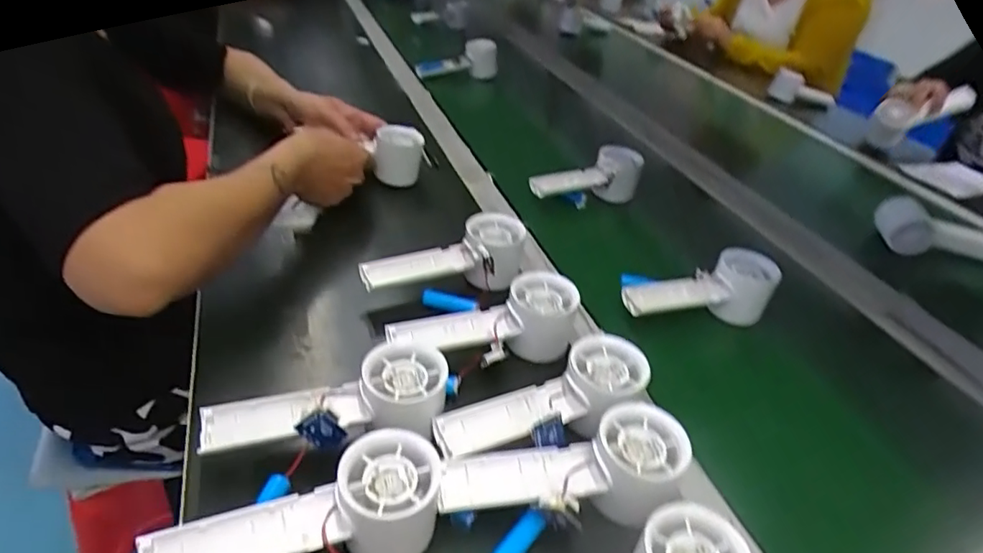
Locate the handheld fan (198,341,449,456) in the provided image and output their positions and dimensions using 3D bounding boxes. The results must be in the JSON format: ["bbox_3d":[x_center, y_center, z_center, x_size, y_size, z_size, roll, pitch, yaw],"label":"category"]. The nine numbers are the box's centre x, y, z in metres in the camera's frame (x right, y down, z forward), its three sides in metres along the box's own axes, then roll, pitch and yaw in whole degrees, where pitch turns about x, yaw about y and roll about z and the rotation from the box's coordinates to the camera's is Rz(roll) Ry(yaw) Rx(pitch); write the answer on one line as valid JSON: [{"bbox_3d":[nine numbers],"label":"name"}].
[{"bbox_3d":[-0.108,0.086,0.382,0.160,0.042,0.064,-13,39,-6],"label":"handheld fan"}]

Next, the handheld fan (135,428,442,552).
[{"bbox_3d":[-0.104,0.140,0.312,0.156,0.049,0.055,-12,40,-25],"label":"handheld fan"}]

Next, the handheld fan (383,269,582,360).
[{"bbox_3d":[-0.008,0.039,0.479,0.154,0.065,0.053,-1,36,-11],"label":"handheld fan"}]

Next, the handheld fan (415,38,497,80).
[{"bbox_3d":[-0.068,-0.458,1.215,0.074,0.083,0.214,31,42,29],"label":"handheld fan"}]

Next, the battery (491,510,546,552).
[{"bbox_3d":[0.015,0.159,0.341,0.014,0.014,0.050,29,41,27],"label":"battery"}]

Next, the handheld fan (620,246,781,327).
[{"bbox_3d":[0.202,0.010,0.563,0.156,0.061,0.047,-2,37,-13],"label":"handheld fan"}]

